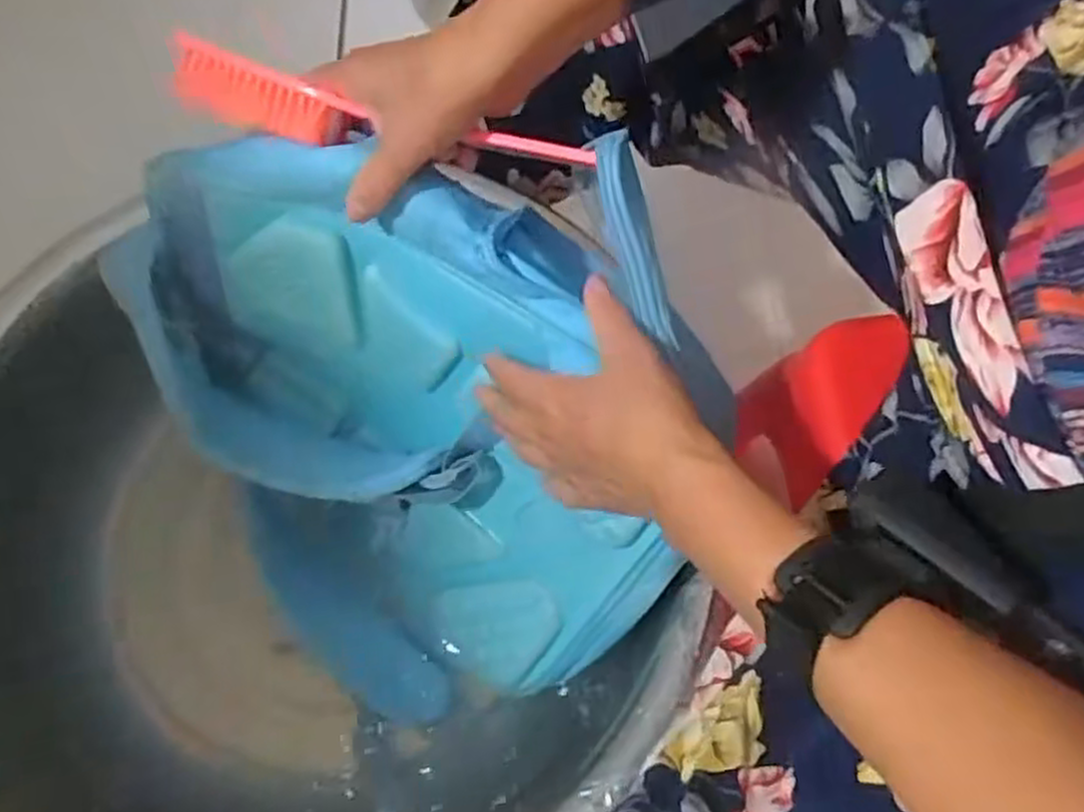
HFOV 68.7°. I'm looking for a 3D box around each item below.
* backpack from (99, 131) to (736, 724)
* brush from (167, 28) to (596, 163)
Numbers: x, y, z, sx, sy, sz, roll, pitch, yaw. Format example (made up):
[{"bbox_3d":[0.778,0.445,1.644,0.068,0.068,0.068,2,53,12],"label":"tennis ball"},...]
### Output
[{"bbox_3d":[-0.078,0.022,0.509,0.296,0.282,0.303,-11,68,-4],"label":"backpack"},{"bbox_3d":[-0.084,-0.151,0.412,0.224,0.033,0.027,14,68,7],"label":"brush"}]

